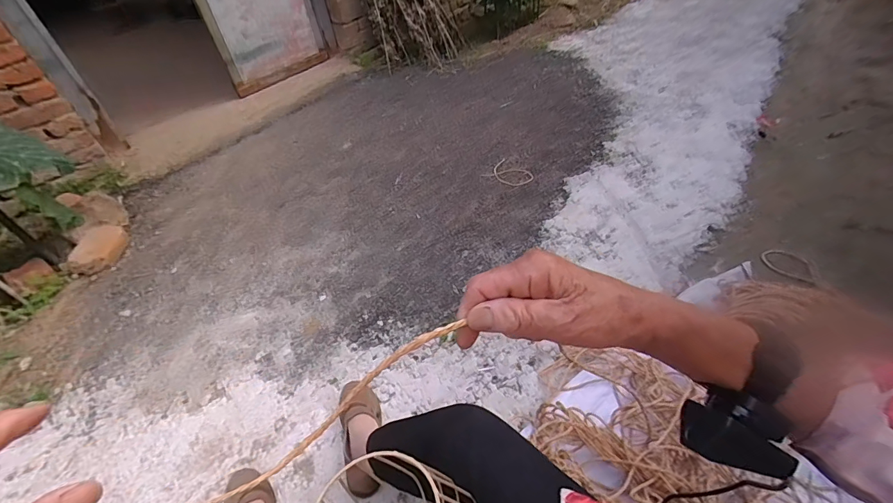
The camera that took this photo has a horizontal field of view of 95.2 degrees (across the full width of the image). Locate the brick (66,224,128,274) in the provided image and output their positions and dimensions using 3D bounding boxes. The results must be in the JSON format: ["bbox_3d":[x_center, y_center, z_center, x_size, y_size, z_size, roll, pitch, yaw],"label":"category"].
[{"bbox_3d":[-1.191,-0.016,1.405,0.127,0.081,0.209,4,44,9],"label":"brick"}]

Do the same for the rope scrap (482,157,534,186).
[{"bbox_3d":[0.248,-0.299,1.596,0.165,0.013,0.149,29,53,30],"label":"rope scrap"}]

